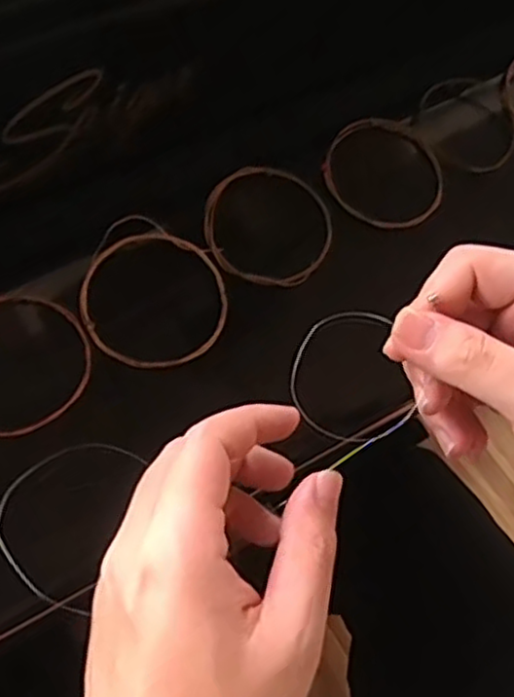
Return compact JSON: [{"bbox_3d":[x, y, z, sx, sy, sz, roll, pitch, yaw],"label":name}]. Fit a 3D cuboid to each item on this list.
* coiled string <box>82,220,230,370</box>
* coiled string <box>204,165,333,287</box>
[{"bbox_3d":[-0.054,-0.027,0.371,0.077,0.008,0.077,1,79,-5],"label":"coiled string"},{"bbox_3d":[0.006,-0.070,0.396,0.072,0.014,0.074,8,62,1],"label":"coiled string"}]

